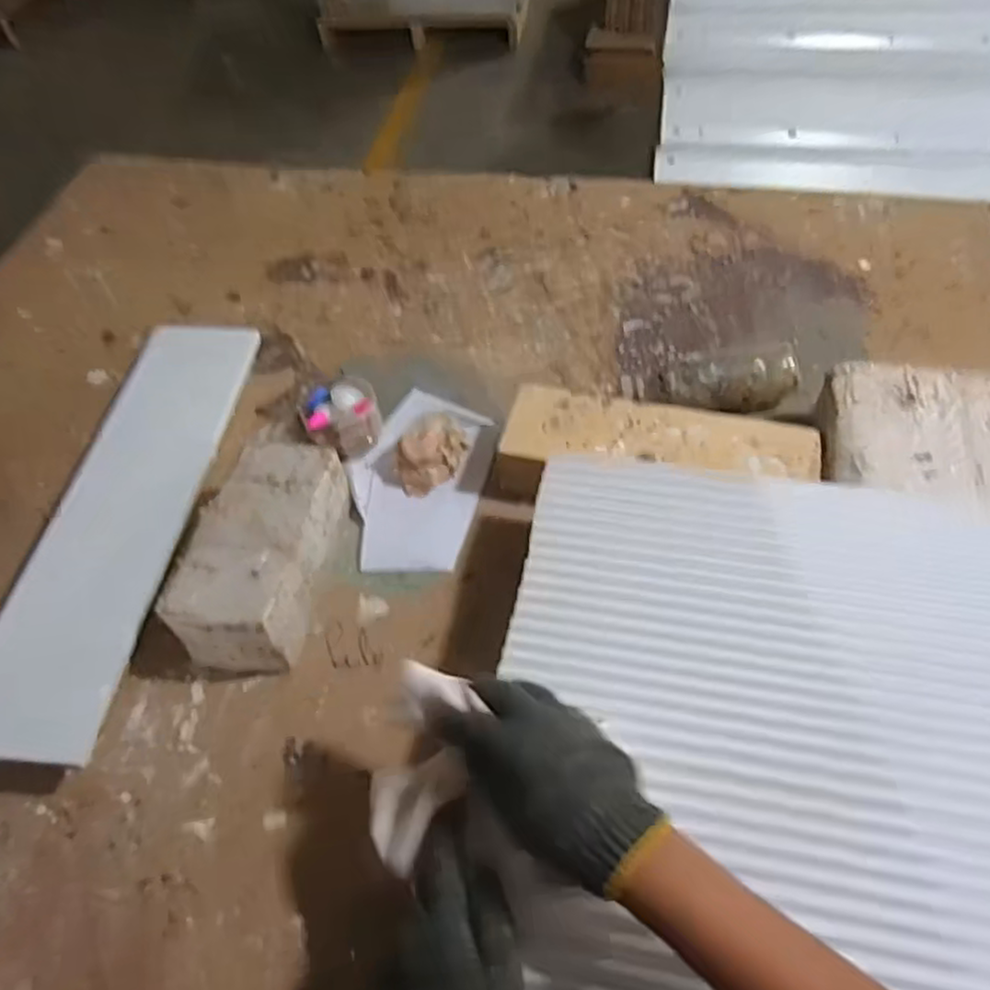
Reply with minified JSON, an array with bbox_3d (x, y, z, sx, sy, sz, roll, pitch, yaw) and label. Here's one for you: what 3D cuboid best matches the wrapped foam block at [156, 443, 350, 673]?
[{"bbox_3d":[-0.241,0.062,0.750,0.117,0.094,0.233,7,55,10],"label":"wrapped foam block"}]

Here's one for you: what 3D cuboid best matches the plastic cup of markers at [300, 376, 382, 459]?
[{"bbox_3d":[-0.185,-0.094,0.876,0.087,0.067,0.094,-2,54,3],"label":"plastic cup of markers"}]

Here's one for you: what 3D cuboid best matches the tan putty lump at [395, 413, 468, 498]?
[{"bbox_3d":[-0.078,-0.051,0.843,0.074,0.053,0.091,27,61,22],"label":"tan putty lump"}]

